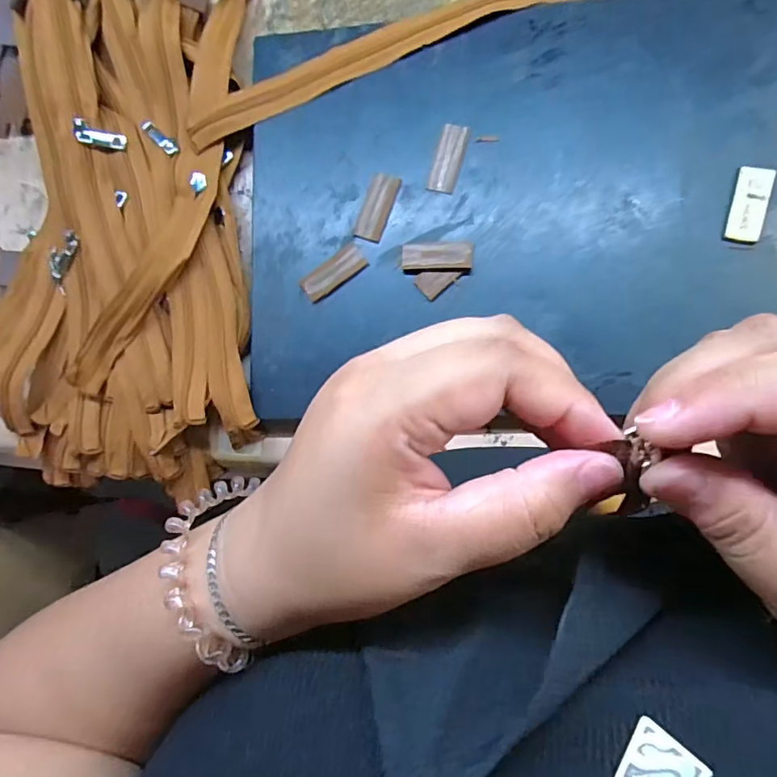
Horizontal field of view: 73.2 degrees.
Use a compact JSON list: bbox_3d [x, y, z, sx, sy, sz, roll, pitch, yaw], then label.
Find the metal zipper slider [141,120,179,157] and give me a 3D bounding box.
[{"bbox_3d":[-0.179,-0.196,0.411,0.035,0.004,0.012,40,92,8],"label":"metal zipper slider"}]

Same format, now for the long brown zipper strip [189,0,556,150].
[{"bbox_3d":[0.025,-0.261,0.391,0.370,0.012,0.045,-18,81,4],"label":"long brown zipper strip"}]

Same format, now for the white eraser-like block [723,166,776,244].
[{"bbox_3d":[0.234,-0.119,0.338,0.021,0.004,0.049,14,88,8],"label":"white eraser-like block"}]

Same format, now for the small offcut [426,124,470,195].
[{"bbox_3d":[0.043,-0.164,0.372,0.020,0.004,0.047,17,93,7],"label":"small offcut"}]

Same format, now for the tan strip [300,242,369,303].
[{"bbox_3d":[-0.040,-0.084,0.380,0.049,0.005,0.020,-35,83,4],"label":"tan strip"}]

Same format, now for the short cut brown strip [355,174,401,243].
[{"bbox_3d":[-0.008,-0.130,0.375,0.021,0.004,0.049,20,89,8],"label":"short cut brown strip"}]

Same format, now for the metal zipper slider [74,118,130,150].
[{"bbox_3d":[-0.222,-0.194,0.401,0.037,0.006,0.015,14,93,-17],"label":"metal zipper slider"}]

